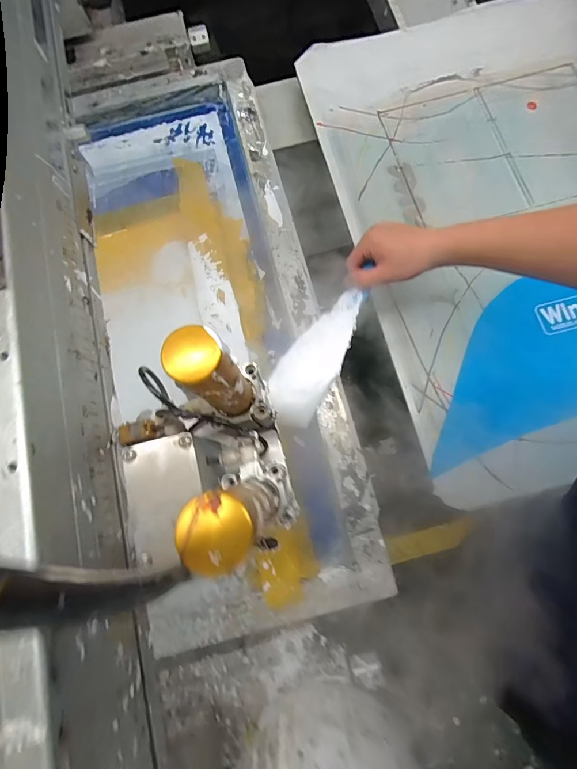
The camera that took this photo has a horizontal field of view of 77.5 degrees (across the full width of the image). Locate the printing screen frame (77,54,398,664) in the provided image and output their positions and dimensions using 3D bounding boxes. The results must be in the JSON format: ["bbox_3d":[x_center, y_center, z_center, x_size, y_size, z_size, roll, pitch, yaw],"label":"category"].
[{"bbox_3d":[-0.124,-0.120,0.542,0.318,0.044,0.858,-15,76,-3],"label":"printing screen frame"}]

